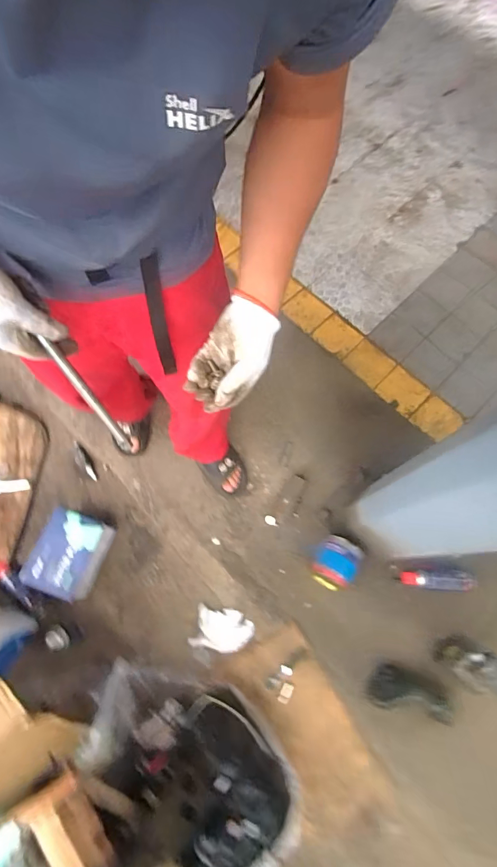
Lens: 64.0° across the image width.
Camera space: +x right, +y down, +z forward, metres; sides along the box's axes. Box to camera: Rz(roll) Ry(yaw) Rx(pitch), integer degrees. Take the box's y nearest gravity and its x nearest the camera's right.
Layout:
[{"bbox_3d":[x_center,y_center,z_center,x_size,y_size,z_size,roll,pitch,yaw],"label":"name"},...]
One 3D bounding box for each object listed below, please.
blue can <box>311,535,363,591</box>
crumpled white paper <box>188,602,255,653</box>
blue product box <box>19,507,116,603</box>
[{"bbox_3d":[0.245,0.355,1.100,0.108,0.120,0.143,21,71,6],"label":"blue can"},{"bbox_3d":[-0.072,0.550,1.118,0.164,0.026,0.107,10,69,3],"label":"crumpled white paper"},{"bbox_3d":[-0.511,0.345,1.143,0.168,0.114,0.220,16,71,4],"label":"blue product box"}]

